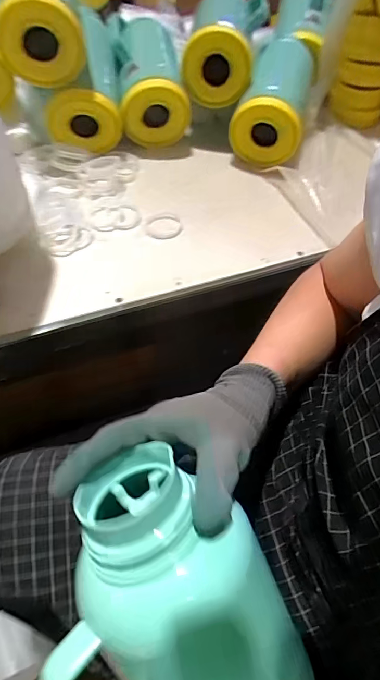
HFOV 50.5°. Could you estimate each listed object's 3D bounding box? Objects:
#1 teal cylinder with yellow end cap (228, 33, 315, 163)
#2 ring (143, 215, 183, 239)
[{"bbox_3d":[0.211,-0.601,0.993,0.155,0.144,0.363,14,55,5],"label":"teal cylinder with yellow end cap"},{"bbox_3d":[-0.050,-0.206,0.737,0.074,0.014,0.058,-25,71,-27],"label":"ring"}]

